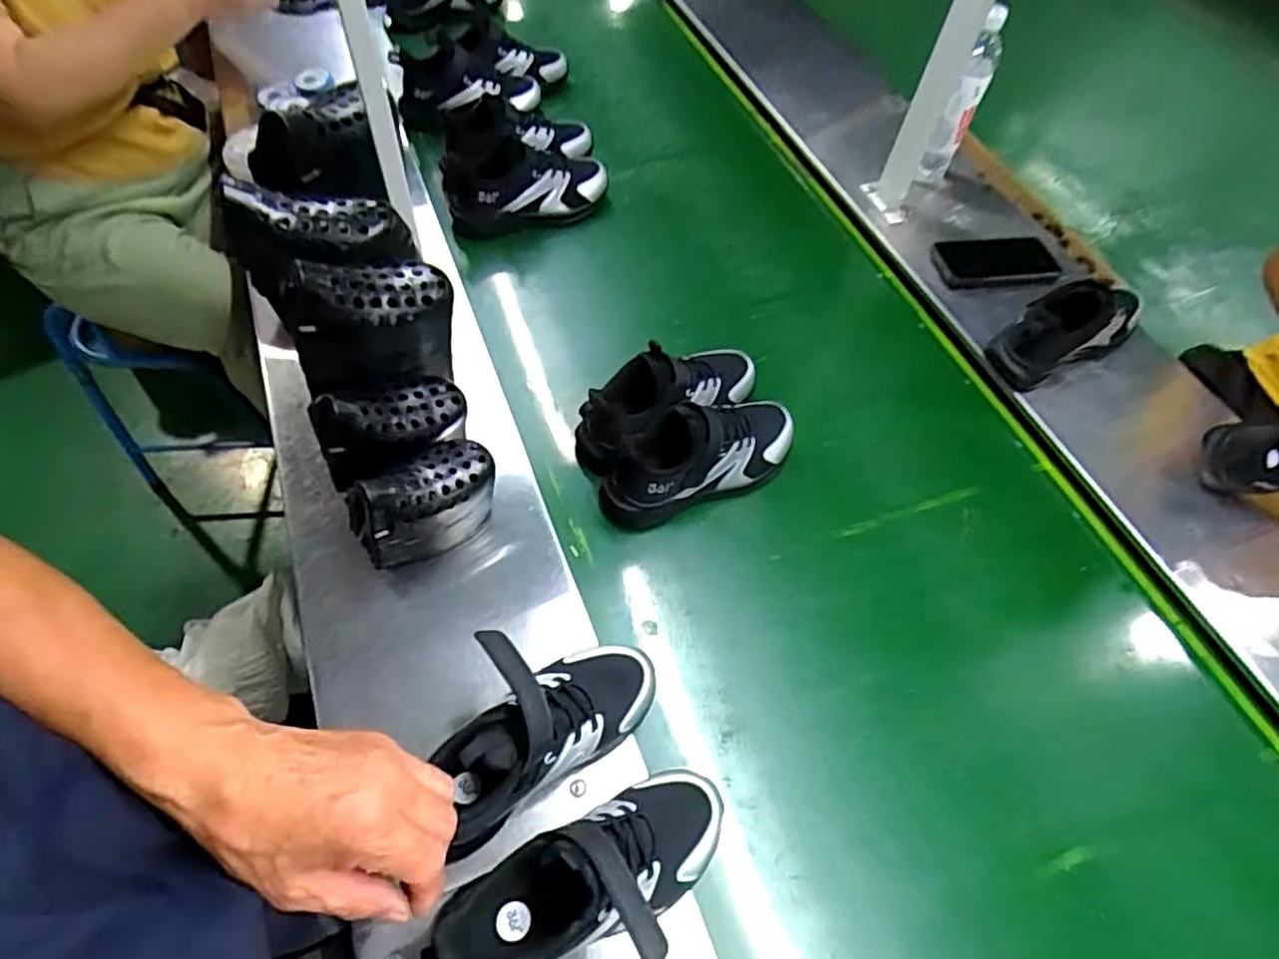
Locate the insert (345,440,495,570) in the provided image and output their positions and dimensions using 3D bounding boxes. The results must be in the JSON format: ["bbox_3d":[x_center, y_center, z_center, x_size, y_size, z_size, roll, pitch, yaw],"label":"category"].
[{"bbox_3d":[-0.190,0.018,0.605,0.129,0.114,0.063,-30,64,-21],"label":"insert"}]

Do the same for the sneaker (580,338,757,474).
[{"bbox_3d":[0.035,-0.093,0.723,0.213,0.119,0.084,-28,63,-20],"label":"sneaker"}]

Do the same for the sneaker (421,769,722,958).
[{"bbox_3d":[-0.025,0.271,0.453,0.201,0.107,0.100,-24,62,-18],"label":"sneaker"}]

